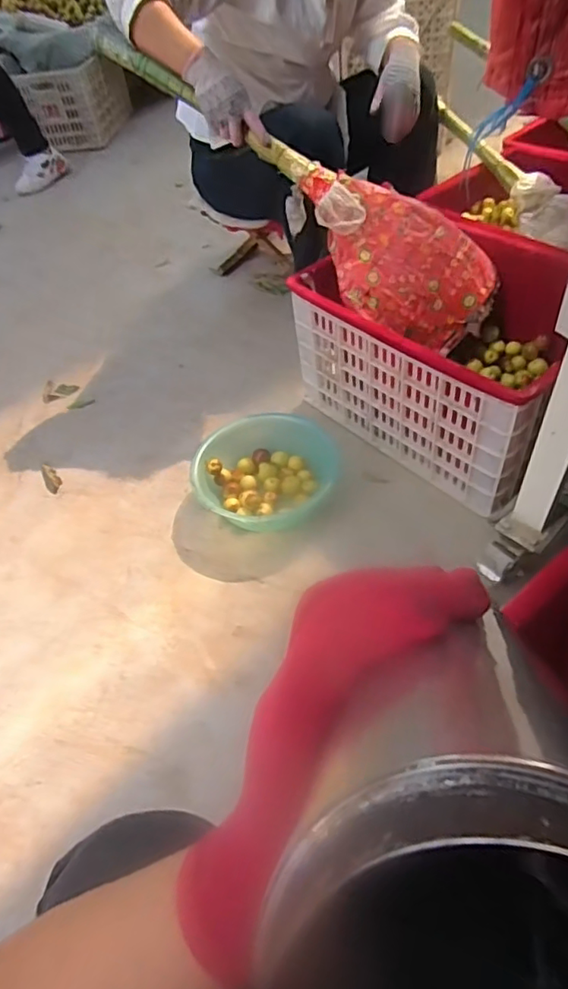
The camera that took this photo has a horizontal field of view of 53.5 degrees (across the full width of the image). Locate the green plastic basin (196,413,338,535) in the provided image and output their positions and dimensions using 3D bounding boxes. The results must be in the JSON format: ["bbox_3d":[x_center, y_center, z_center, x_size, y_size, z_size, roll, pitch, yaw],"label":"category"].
[{"bbox_3d":[-0.031,-0.035,1.072,0.257,0.099,0.251,-4,50,5],"label":"green plastic basin"}]

